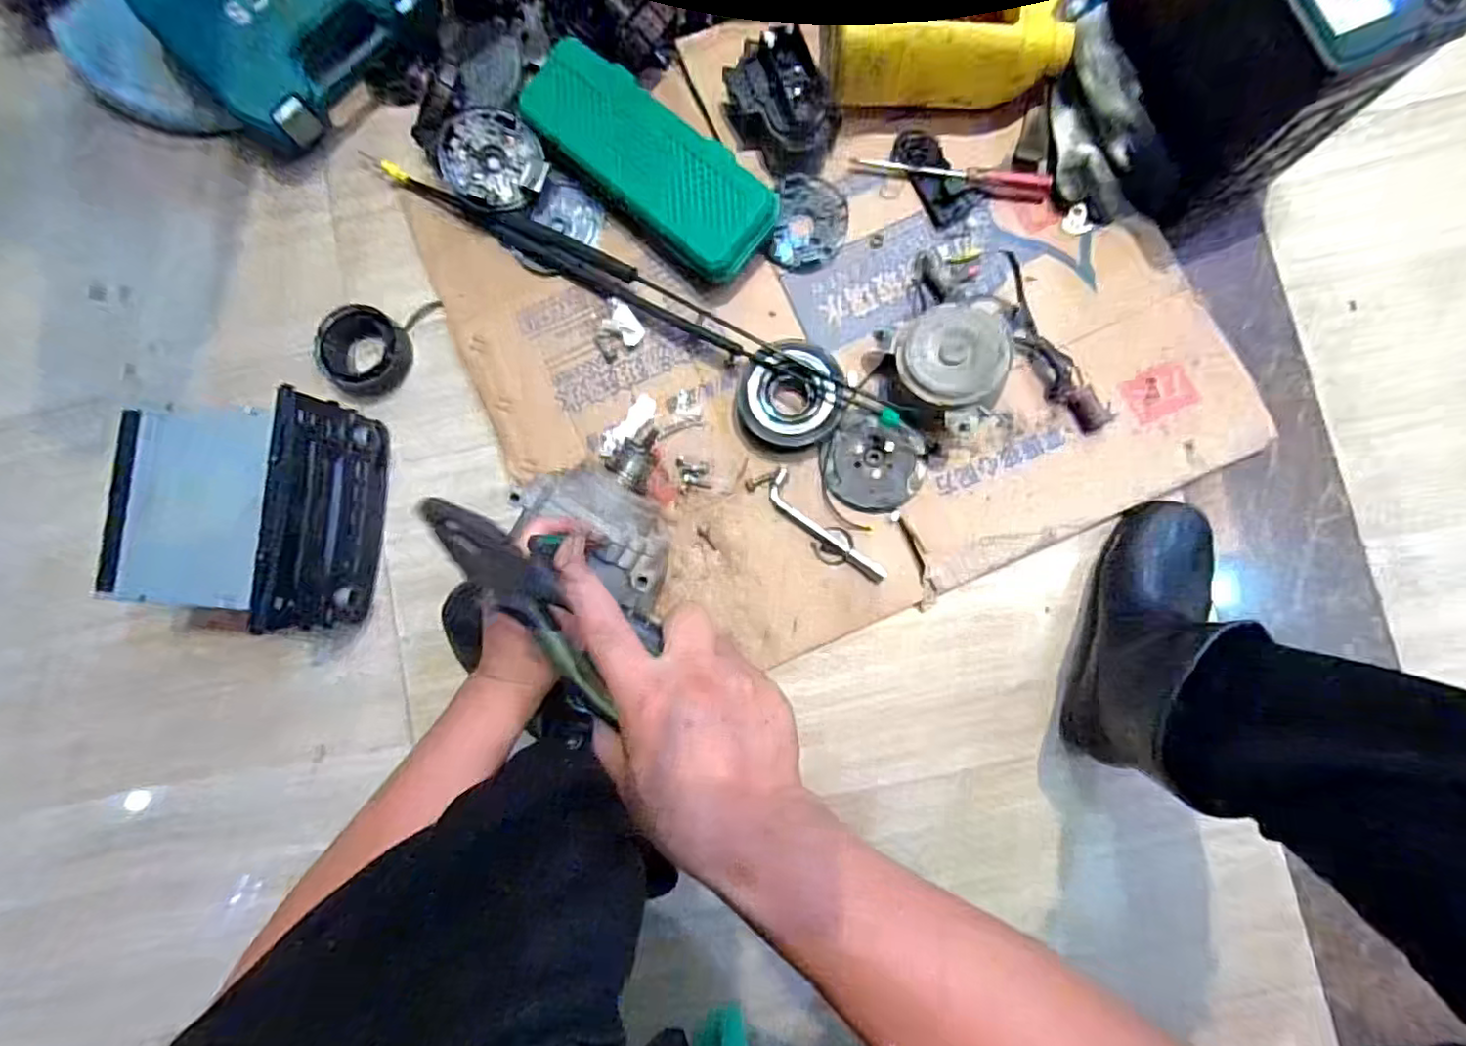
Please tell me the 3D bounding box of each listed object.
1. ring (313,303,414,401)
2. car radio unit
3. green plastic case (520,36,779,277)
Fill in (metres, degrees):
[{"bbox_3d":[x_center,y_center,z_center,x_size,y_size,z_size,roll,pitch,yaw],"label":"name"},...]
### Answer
[{"bbox_3d":[-0.390,-0.181,0.666,0.092,0.028,0.084,0,86,3],"label":"ring"},{"bbox_3d":[-0.457,-0.016,0.607,0.192,0.125,0.202,7,86,4],"label":"car radio unit"},{"bbox_3d":[-0.090,-0.361,0.638,0.296,0.057,0.105,42,88,6],"label":"green plastic case"}]

